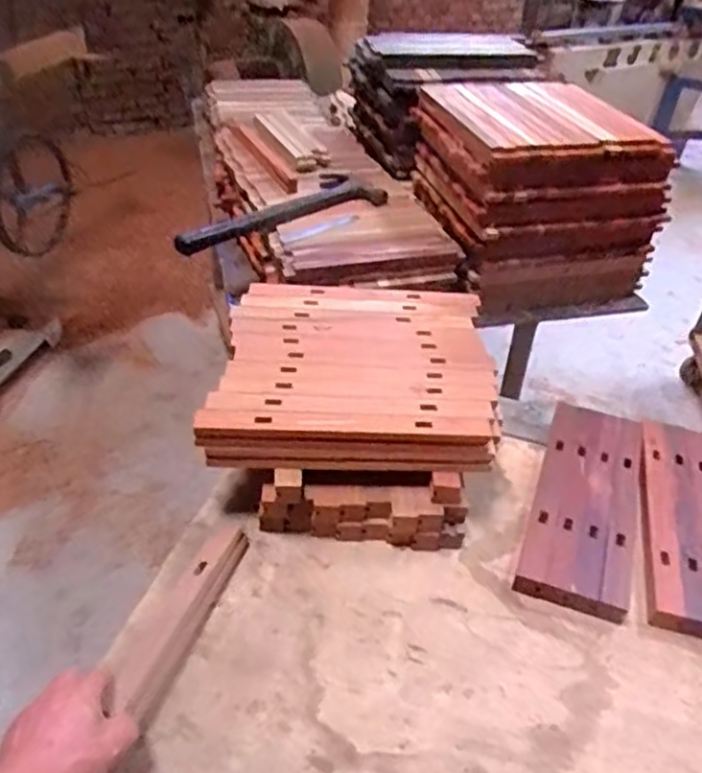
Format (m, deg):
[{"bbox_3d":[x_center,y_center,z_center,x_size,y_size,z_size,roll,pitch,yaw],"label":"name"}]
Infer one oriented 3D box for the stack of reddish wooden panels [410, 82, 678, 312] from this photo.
[{"bbox_3d":[0.319,-0.366,1.255,0.346,0.280,0.363,-10,42,-14],"label":"stack of reddish wooden panels"}]

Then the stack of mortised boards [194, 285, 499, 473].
[{"bbox_3d":[0.004,-0.027,0.871,0.353,0.067,0.302,1,39,-4],"label":"stack of mortised boards"}]

